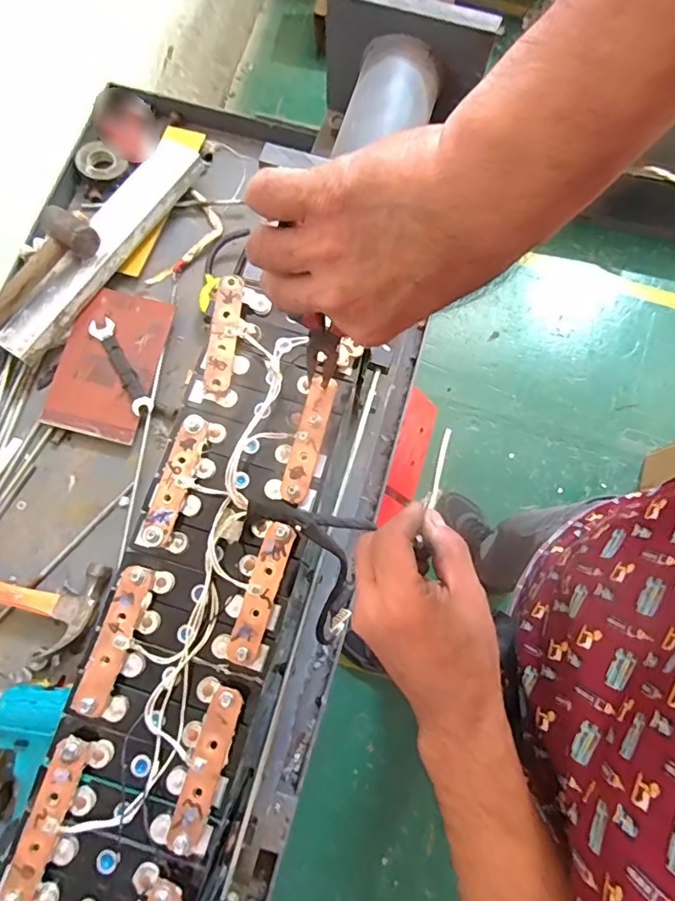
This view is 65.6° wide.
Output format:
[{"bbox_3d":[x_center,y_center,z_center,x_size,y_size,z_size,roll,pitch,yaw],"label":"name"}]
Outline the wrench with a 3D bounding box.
[{"bbox_3d":[-0.303,-0.120,0.736,0.031,0.012,0.151,-30,78,-8],"label":"wrench"}]

